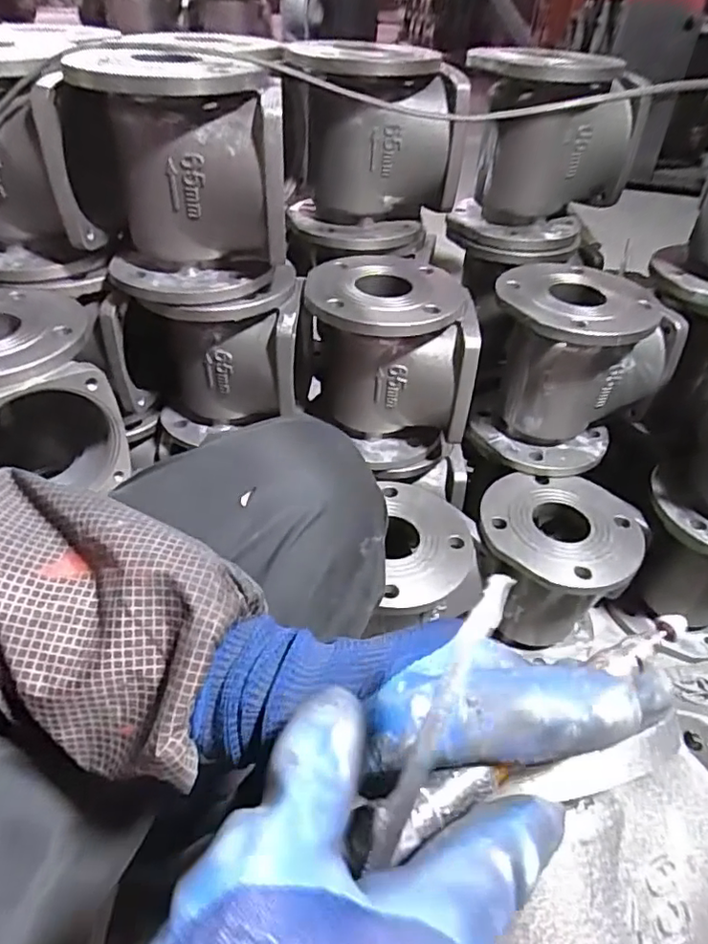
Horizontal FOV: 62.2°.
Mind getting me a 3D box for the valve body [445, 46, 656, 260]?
[{"bbox_3d":[0.231,-0.384,0.713,0.198,0.206,0.170,13,43,12],"label":"valve body"}]

